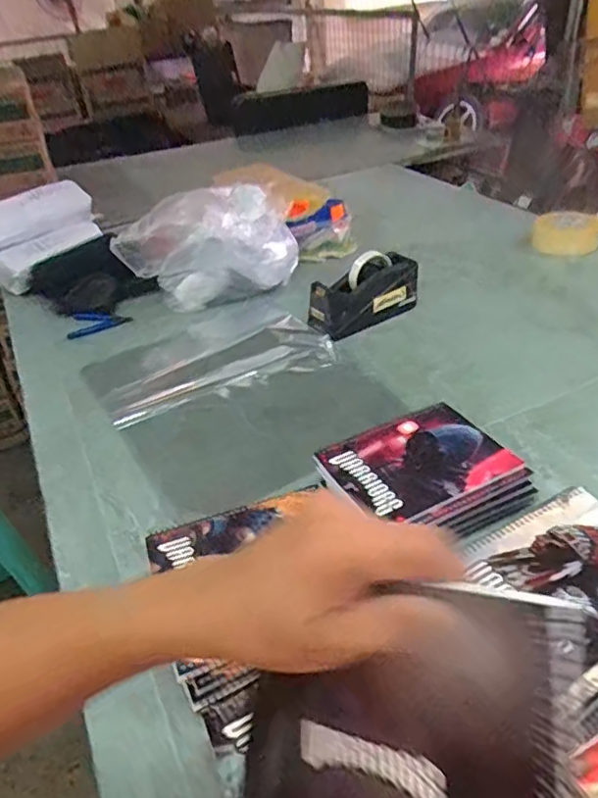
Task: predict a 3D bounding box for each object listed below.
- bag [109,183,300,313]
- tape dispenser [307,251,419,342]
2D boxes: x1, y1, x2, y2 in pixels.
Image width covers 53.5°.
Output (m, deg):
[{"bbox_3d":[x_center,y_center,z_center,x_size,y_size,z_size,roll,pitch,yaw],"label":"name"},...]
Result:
[{"bbox_3d":[-0.187,-0.300,1.209,0.349,0.192,0.239,-7,35,-4],"label":"bag"},{"bbox_3d":[0.118,-0.194,1.059,0.203,0.100,0.087,-23,39,-24],"label":"tape dispenser"}]

